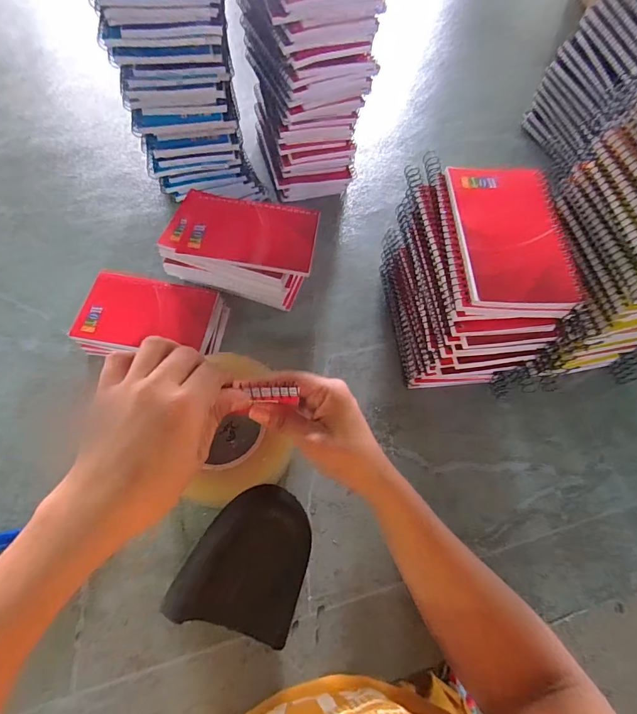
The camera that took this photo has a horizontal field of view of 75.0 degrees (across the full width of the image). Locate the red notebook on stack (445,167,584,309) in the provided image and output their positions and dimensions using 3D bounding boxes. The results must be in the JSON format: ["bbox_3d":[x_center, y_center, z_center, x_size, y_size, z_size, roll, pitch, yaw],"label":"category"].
[{"bbox_3d":[0.146,-0.096,0.317,0.080,0.009,0.130,2,65,-4],"label":"red notebook on stack"}]

